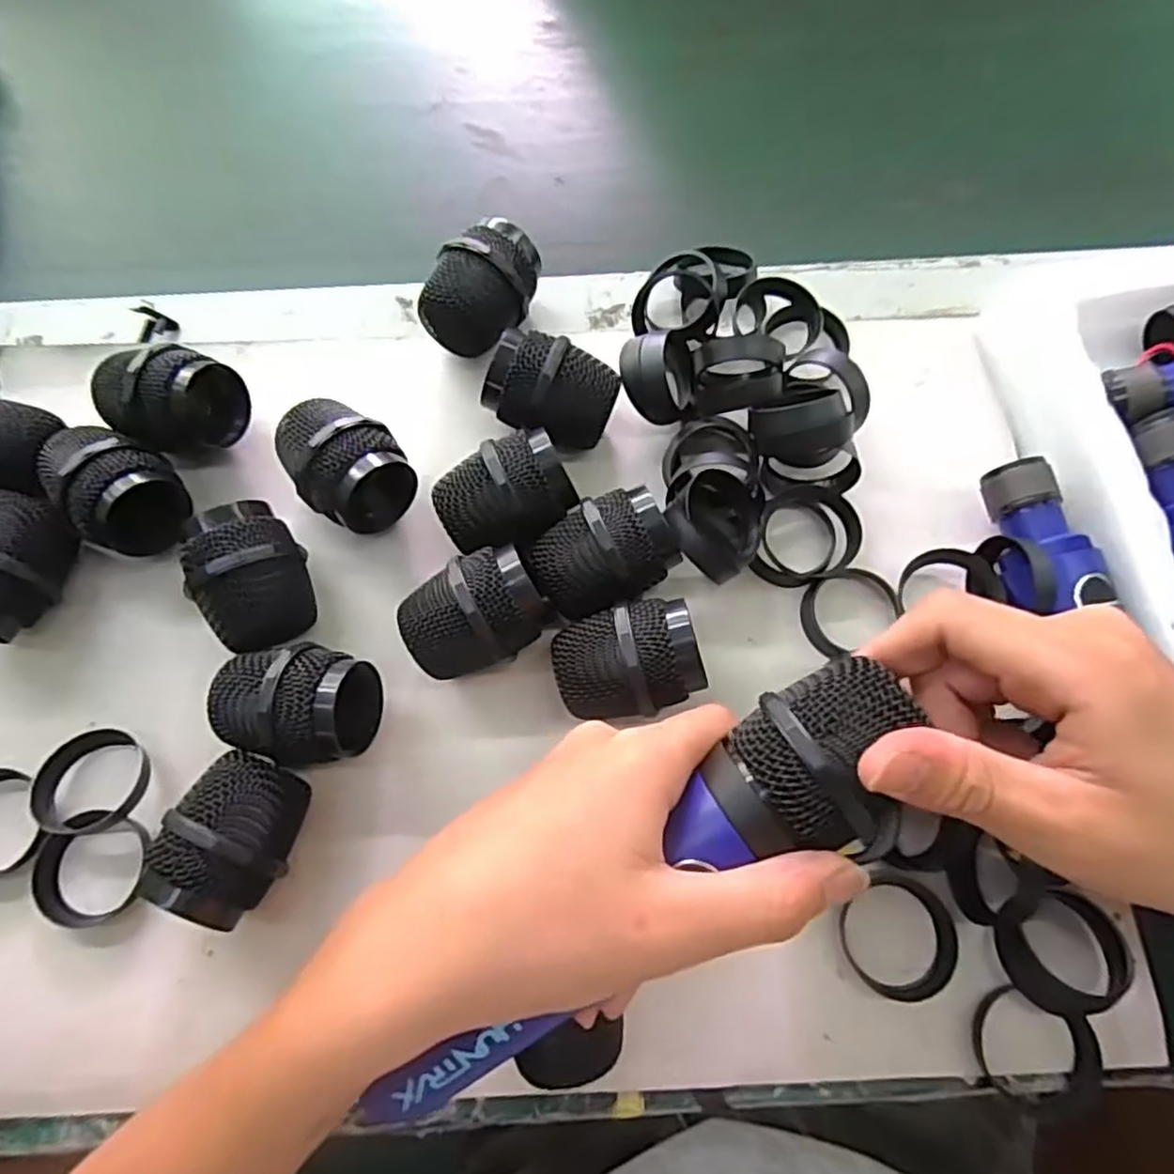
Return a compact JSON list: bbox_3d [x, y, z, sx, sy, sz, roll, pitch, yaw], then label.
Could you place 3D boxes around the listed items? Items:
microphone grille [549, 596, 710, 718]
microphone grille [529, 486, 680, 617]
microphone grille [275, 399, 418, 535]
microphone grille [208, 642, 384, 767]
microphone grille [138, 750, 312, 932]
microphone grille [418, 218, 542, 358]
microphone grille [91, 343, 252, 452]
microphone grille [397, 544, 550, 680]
[{"bbox_3d":[0.016,0.034,0.293,0.057,0.049,0.043,-10,72,-3],"label":"microphone grille"},{"bbox_3d":[0.007,-0.010,0.307,0.058,0.050,0.041,-34,75,-11],"label":"microphone grille"},{"bbox_3d":[-0.111,-0.055,0.319,0.060,0.048,0.045,41,76,12],"label":"microphone grille"},{"bbox_3d":[-0.119,0.049,0.288,0.060,0.046,0.045,5,72,1],"label":"microphone grille"},{"bbox_3d":[-0.137,0.097,0.275,0.040,0.051,0.058,24,73,7],"label":"microphone grille"},{"bbox_3d":[-0.051,-0.143,0.346,0.043,0.049,0.064,16,72,5],"label":"microphone grille"},{"bbox_3d":[-0.195,-0.085,0.327,0.059,0.049,0.044,15,72,5],"label":"microphone grille"},{"bbox_3d":[-0.047,0.015,0.298,0.057,0.048,0.044,-31,75,-10],"label":"microphone grille"}]

